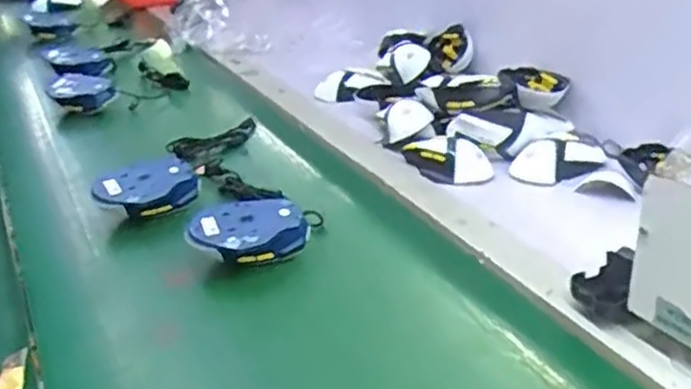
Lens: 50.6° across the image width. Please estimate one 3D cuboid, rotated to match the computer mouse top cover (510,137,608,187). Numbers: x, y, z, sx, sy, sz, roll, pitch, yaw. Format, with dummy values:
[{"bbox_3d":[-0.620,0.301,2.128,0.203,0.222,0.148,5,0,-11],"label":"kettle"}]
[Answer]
[{"bbox_3d":[0.257,-0.041,0.859,0.117,0.035,0.061,-13,28,-16],"label":"computer mouse top cover"}]

